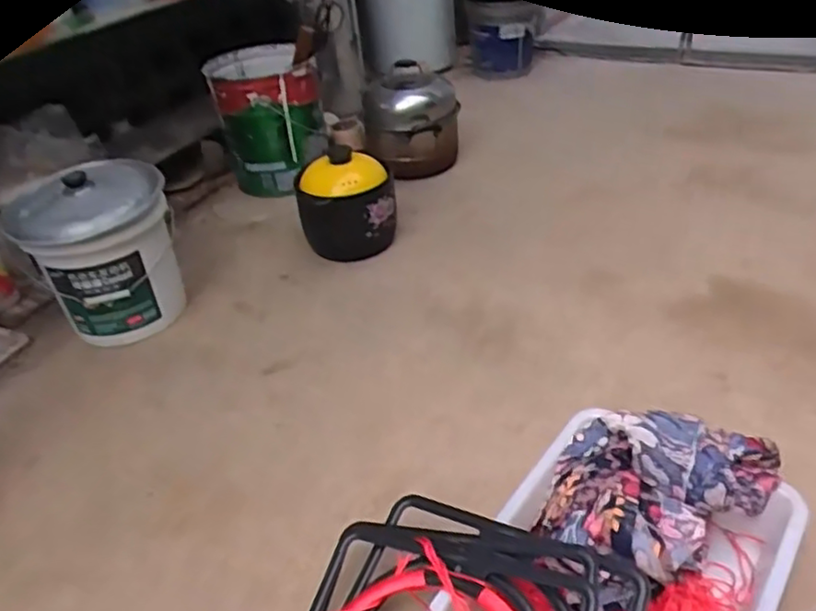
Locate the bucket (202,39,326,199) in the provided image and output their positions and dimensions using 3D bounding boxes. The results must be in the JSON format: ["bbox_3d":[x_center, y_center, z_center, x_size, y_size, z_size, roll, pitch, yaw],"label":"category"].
[{"bbox_3d":[-0.378,-0.507,1.807,0.261,0.303,0.279,-5,37,4],"label":"bucket"}]

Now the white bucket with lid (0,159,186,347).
[{"bbox_3d":[-0.585,-0.106,1.286,0.273,0.307,0.238,-23,39,-20],"label":"white bucket with lid"}]

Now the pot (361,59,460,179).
[{"bbox_3d":[0.007,-0.490,1.774,0.249,0.237,0.238,-5,37,4],"label":"pot"}]

